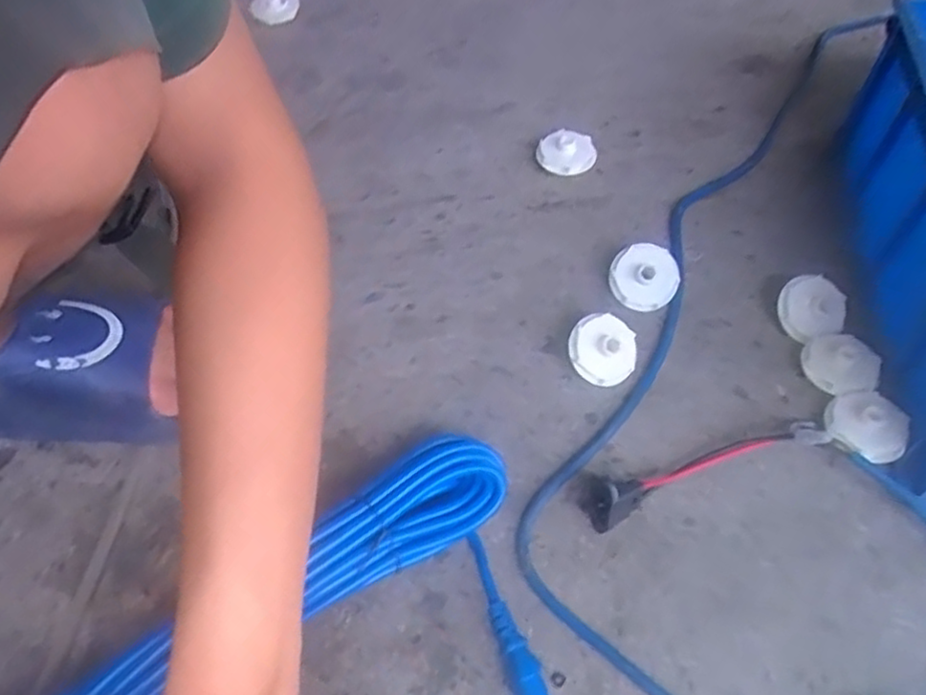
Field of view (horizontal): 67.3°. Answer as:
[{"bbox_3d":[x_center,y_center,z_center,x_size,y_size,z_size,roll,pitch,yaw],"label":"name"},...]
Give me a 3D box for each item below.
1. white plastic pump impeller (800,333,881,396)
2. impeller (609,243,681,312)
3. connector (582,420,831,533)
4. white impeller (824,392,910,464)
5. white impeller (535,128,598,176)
[{"bbox_3d":[0.284,0.014,0.526,0.046,0.016,0.054,-29,49,11],"label":"white plastic pump impeller"},{"bbox_3d":[0.148,-0.058,0.567,0.054,0.014,0.053,28,92,-3],"label":"impeller"},{"bbox_3d":[0.161,0.081,0.465,0.165,0.038,0.029,-16,57,-9],"label":"connector"},{"bbox_3d":[0.287,0.056,0.493,0.048,0.020,0.049,-1,56,1],"label":"white impeller"},{"bbox_3d":[0.096,-0.179,0.650,0.055,0.024,0.047,7,56,6],"label":"white impeller"}]

